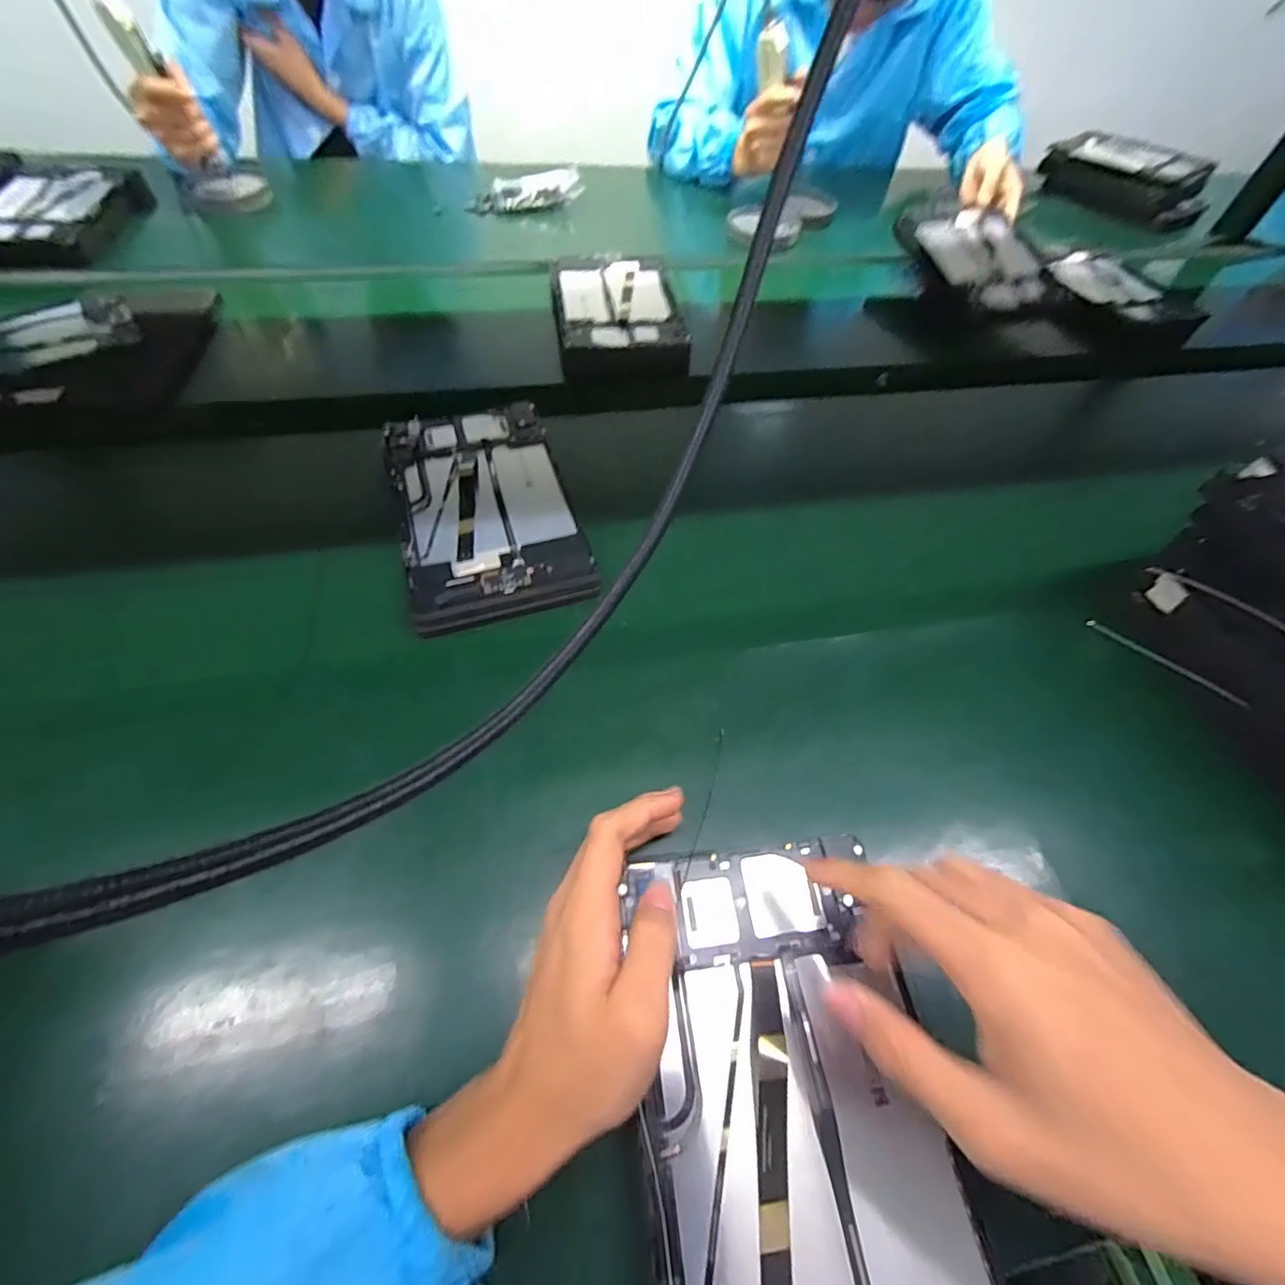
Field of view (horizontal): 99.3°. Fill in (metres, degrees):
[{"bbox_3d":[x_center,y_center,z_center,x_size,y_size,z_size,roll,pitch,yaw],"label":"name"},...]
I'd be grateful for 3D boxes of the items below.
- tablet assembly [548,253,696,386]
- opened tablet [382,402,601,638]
[{"bbox_3d":[-0.035,-0.431,0.730,0.157,0.060,0.242,-6,59,-6],"label":"tablet assembly"},{"bbox_3d":[-0.144,-0.124,0.504,0.150,0.032,0.259,-16,61,-12],"label":"opened tablet"}]

